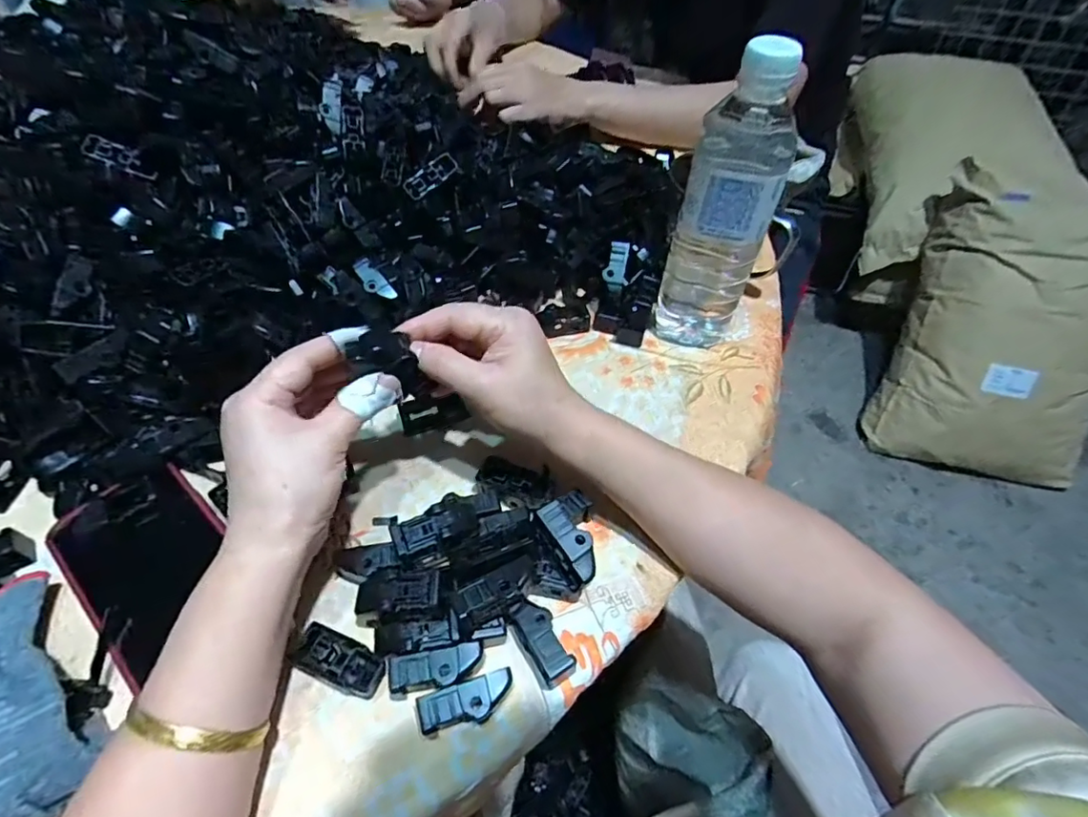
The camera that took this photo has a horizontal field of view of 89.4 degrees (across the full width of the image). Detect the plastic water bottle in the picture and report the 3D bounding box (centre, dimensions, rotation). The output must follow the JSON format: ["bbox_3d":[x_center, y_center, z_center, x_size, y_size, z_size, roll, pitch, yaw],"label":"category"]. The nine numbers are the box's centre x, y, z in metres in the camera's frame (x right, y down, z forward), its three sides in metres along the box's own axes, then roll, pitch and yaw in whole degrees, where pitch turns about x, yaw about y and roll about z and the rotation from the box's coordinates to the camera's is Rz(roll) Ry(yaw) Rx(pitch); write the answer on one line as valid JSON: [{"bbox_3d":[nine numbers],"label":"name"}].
[{"bbox_3d":[0.127,-0.136,0.387,0.063,0.203,0.057,14,54,9],"label":"plastic water bottle"}]

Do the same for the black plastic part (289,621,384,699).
[{"bbox_3d":[-0.109,0.135,0.293,0.048,0.009,0.023,27,57,3],"label":"black plastic part"}]

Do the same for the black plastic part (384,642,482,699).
[{"bbox_3d":[-0.057,0.138,0.291,0.049,0.020,0.018,-8,54,-6],"label":"black plastic part"}]

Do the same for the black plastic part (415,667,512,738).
[{"bbox_3d":[-0.039,0.152,0.281,0.048,0.023,0.019,-14,55,-11],"label":"black plastic part"}]

